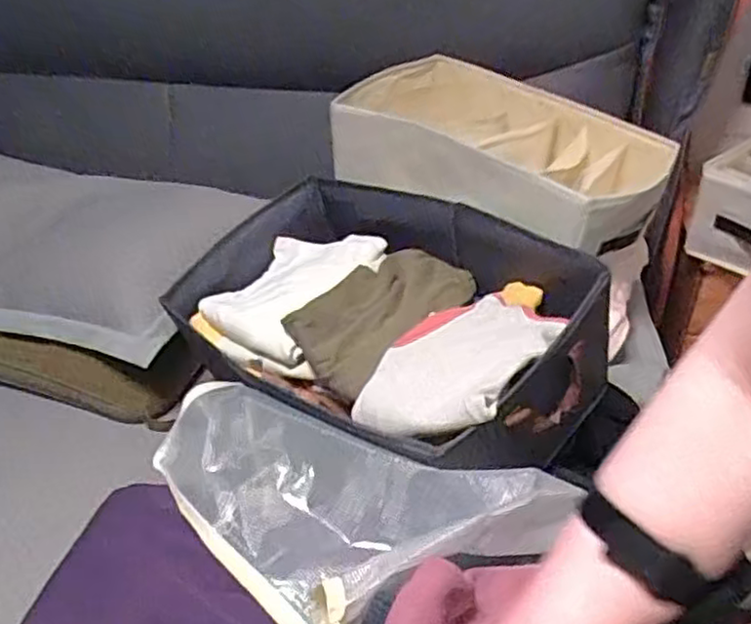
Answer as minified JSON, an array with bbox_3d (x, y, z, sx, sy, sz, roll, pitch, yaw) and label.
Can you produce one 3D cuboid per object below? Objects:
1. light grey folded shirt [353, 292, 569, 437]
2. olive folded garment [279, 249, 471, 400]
[{"bbox_3d":[0.085,0.050,0.692,0.145,0.048,0.217,22,41,31],"label":"light grey folded shirt"},{"bbox_3d":[0.017,0.003,0.826,0.233,0.058,0.137,-27,42,-33],"label":"olive folded garment"}]

